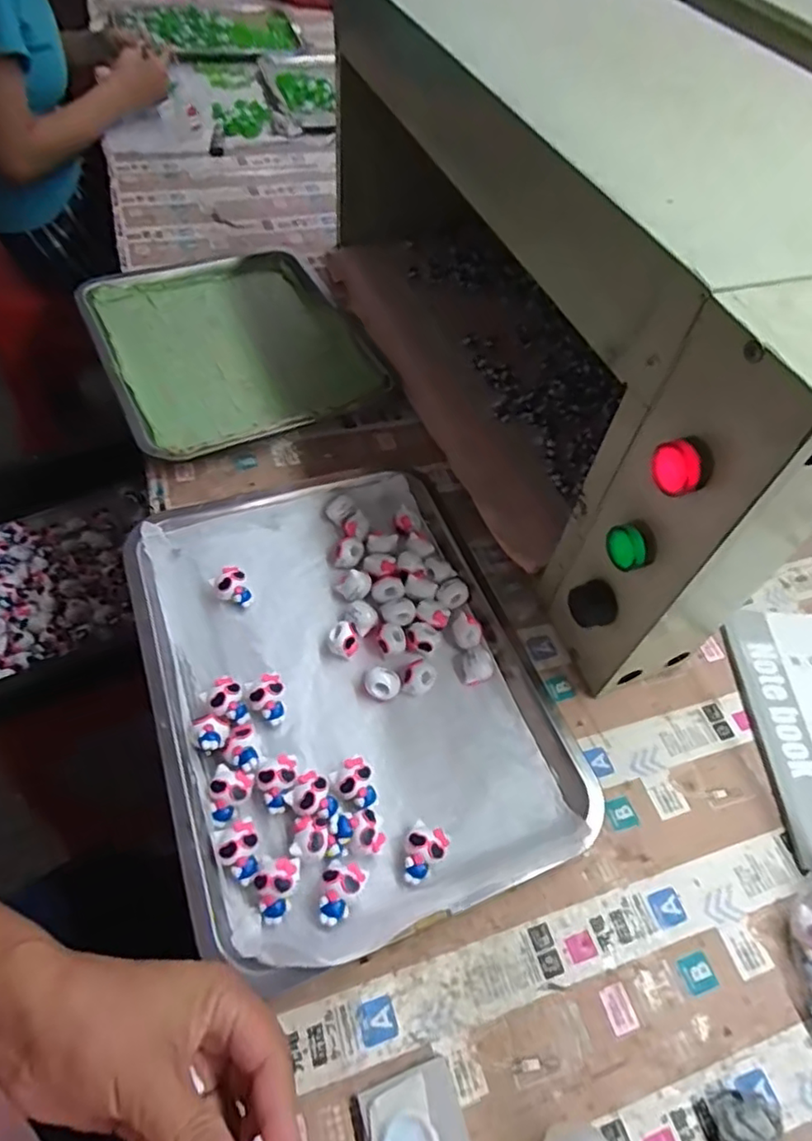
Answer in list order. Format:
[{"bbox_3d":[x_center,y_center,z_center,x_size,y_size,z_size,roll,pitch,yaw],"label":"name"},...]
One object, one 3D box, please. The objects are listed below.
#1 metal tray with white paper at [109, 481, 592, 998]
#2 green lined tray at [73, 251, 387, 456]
[{"bbox_3d":[-0.044,0.071,0.460,0.261,0.036,0.348,-17,58,-14],"label":"metal tray with white paper"},{"bbox_3d":[-0.185,-0.244,0.665,0.254,0.045,0.316,-21,60,-19],"label":"green lined tray"}]

